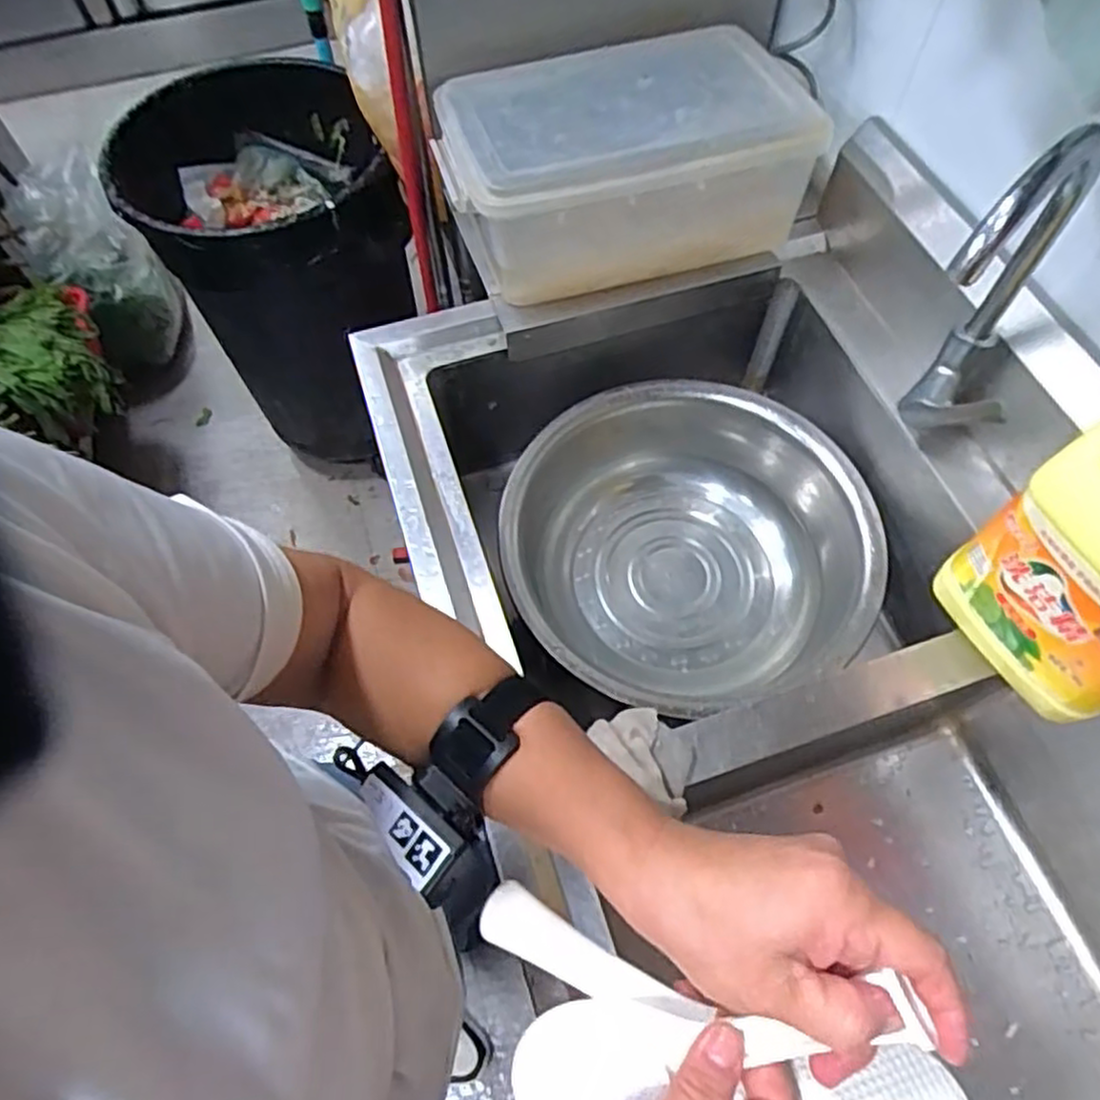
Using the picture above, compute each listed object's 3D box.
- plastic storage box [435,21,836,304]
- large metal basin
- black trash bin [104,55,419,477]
[{"bbox_3d":[0.085,-0.503,0.933,0.441,0.155,0.281,-16,63,-8],"label":"plastic storage box"},{"bbox_3d":[0.177,-0.011,0.978,0.441,0.148,0.422,0,62,1],"label":"large metal basin"},{"bbox_3d":[-0.496,-0.516,1.518,0.398,0.691,0.471,-19,63,-9],"label":"black trash bin"}]

